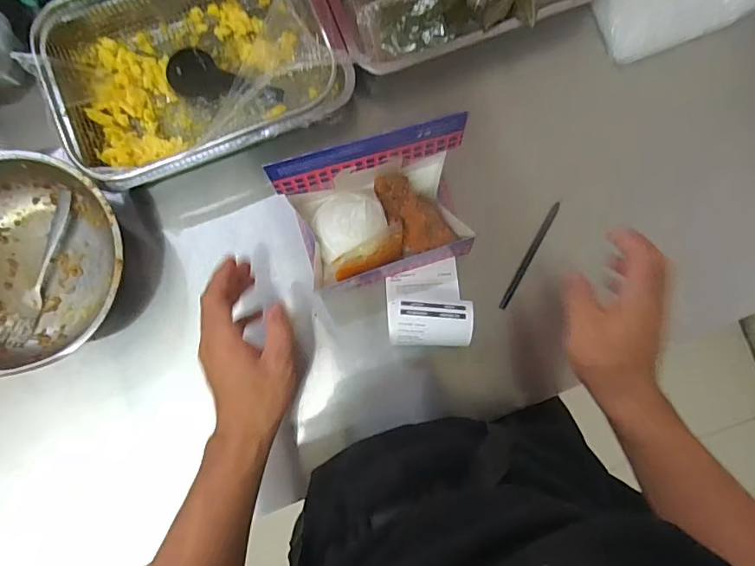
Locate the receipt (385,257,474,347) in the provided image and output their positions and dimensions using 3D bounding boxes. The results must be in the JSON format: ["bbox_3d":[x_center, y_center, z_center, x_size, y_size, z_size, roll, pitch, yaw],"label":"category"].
[{"bbox_3d":[0.053,0.021,0.514,0.084,0.055,0.091,-2,84,0],"label":"receipt"}]

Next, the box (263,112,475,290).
[{"bbox_3d":[0.002,-0.072,0.472,0.167,0.138,0.109,-15,84,-2],"label":"box"}]

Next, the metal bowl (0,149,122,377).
[{"bbox_3d":[-0.375,-0.017,0.518,0.221,0.076,0.219,0,84,0],"label":"metal bowl"}]

